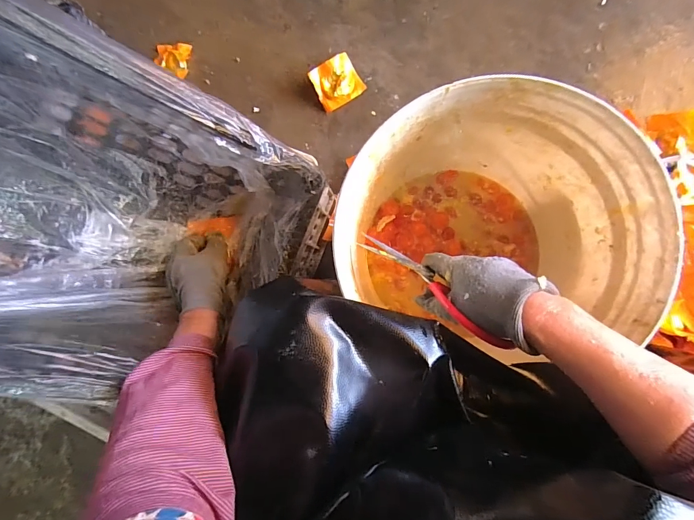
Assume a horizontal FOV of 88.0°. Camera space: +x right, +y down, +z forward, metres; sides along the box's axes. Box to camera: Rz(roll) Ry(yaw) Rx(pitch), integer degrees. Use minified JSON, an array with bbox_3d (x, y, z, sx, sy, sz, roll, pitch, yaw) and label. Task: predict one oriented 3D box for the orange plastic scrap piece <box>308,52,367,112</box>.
[{"bbox_3d":[-0.020,-0.353,0.714,0.091,0.016,0.082,-34,109,-1],"label":"orange plastic scrap piece"}]

